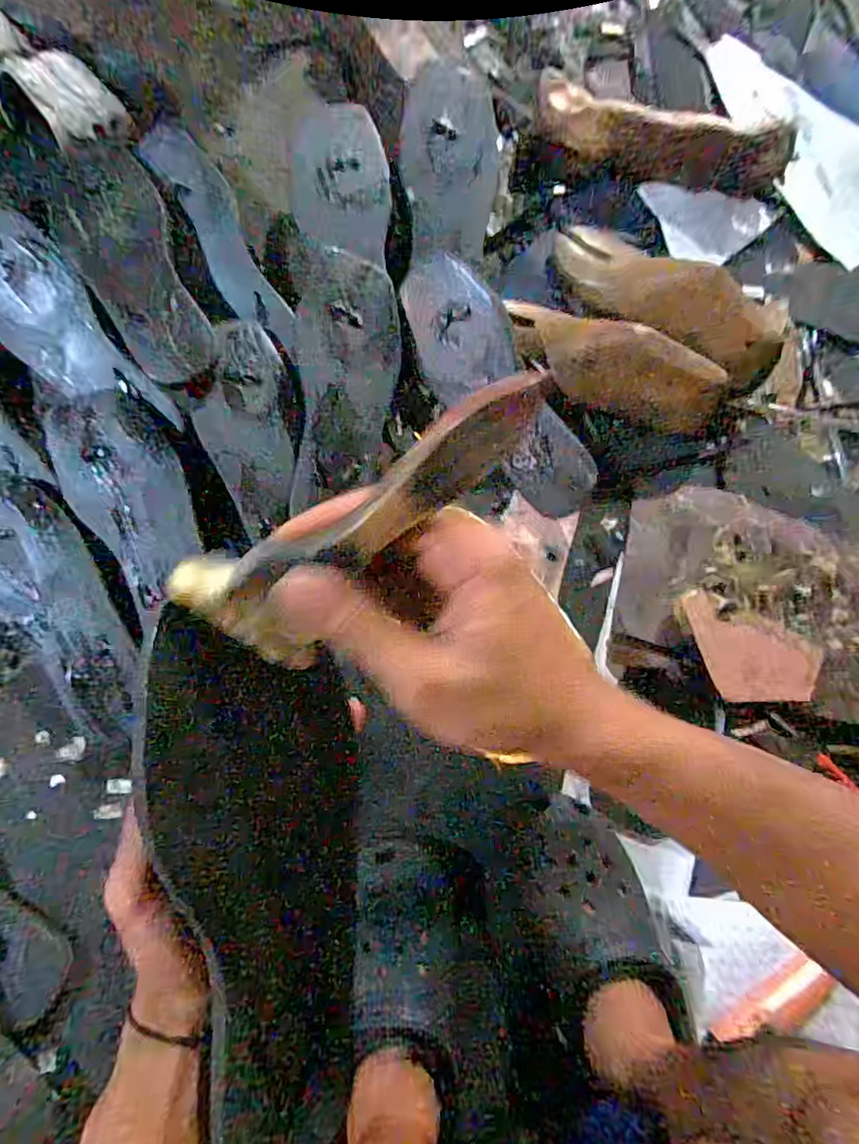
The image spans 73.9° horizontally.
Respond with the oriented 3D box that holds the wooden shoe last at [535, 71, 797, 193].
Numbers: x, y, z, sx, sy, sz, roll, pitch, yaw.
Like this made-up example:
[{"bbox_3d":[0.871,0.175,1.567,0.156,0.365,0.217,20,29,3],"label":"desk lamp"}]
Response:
[{"bbox_3d":[0.229,-0.438,0.582,0.265,0.075,0.068,26,82,0],"label":"wooden shoe last"}]

